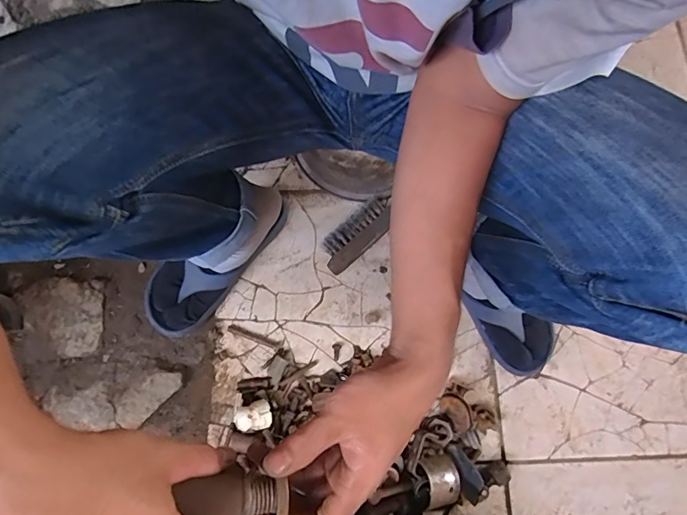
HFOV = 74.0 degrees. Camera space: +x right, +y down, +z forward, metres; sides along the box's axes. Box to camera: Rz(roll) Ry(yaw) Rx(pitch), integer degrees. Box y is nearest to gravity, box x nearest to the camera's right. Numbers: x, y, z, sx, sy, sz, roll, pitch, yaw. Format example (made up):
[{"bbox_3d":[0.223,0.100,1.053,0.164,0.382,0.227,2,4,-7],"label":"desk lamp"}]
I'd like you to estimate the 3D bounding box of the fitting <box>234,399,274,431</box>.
[{"bbox_3d":[-0.116,0.207,0.593,0.044,0.041,0.036,-15,75,-6],"label":"fitting"}]

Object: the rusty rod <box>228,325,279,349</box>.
[{"bbox_3d":[-0.131,0.116,0.663,0.078,0.004,0.011,20,74,4],"label":"rusty rod"}]

